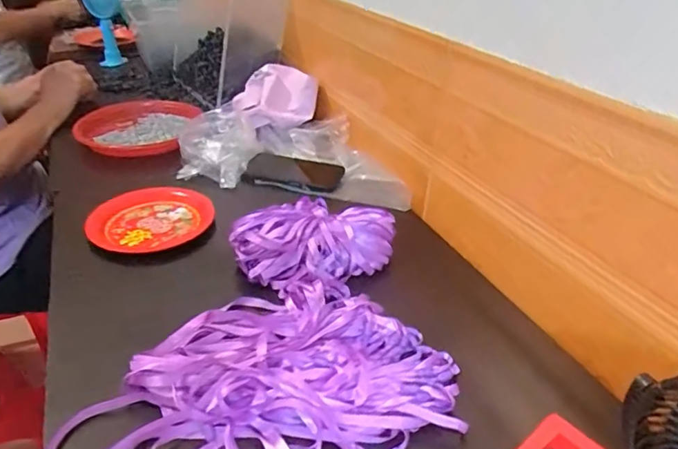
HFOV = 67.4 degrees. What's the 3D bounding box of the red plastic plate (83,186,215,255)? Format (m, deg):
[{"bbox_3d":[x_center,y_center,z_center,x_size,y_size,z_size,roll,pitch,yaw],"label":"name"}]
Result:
[{"bbox_3d":[-0.260,-0.018,0.733,0.150,0.035,0.159,1,32,-1],"label":"red plastic plate"}]

